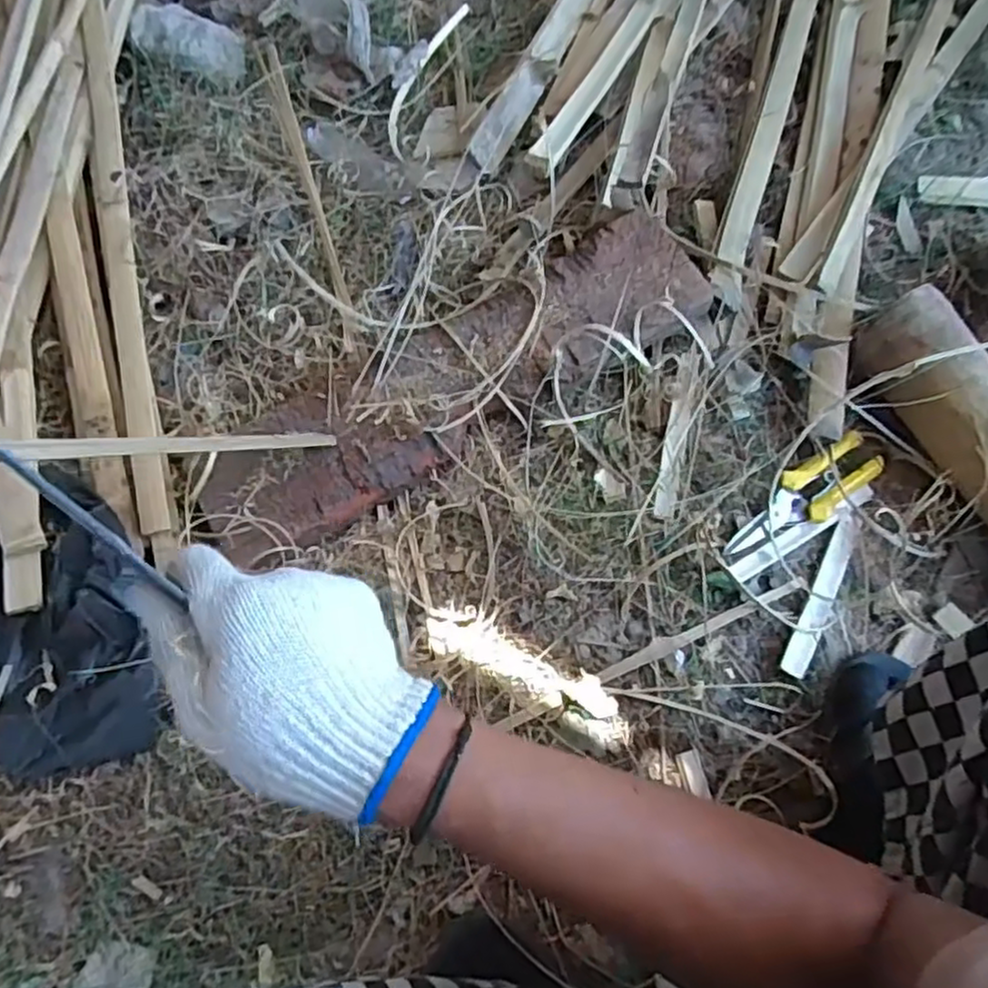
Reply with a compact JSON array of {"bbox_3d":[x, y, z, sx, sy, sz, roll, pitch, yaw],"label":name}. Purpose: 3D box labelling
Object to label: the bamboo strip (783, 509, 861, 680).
[{"bbox_3d":[0.292,0.088,0.636,0.023,0.010,0.156,24,74,10],"label":"bamboo strip"}]

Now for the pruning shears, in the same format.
[{"bbox_3d":[0.277,0.003,0.647,0.175,0.021,0.052,-30,72,-8],"label":"pruning shears"}]

